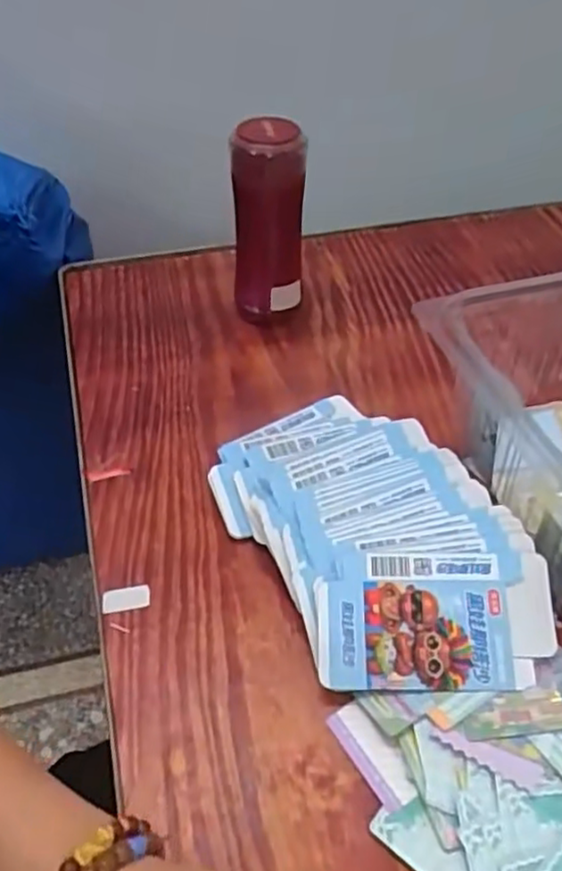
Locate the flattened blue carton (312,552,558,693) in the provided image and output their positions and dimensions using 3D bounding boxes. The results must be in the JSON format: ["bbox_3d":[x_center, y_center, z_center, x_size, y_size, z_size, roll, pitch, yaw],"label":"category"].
[{"bbox_3d":[0.098,0.117,0.418,0.149,0.007,0.083,0,69,0],"label":"flattened blue carton"}]

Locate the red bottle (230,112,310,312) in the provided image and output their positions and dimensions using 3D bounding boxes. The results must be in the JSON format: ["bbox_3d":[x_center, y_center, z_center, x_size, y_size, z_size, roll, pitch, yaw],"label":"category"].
[{"bbox_3d":[-0.010,-0.190,0.626,0.065,0.191,0.058,5,46,6],"label":"red bottle"}]

